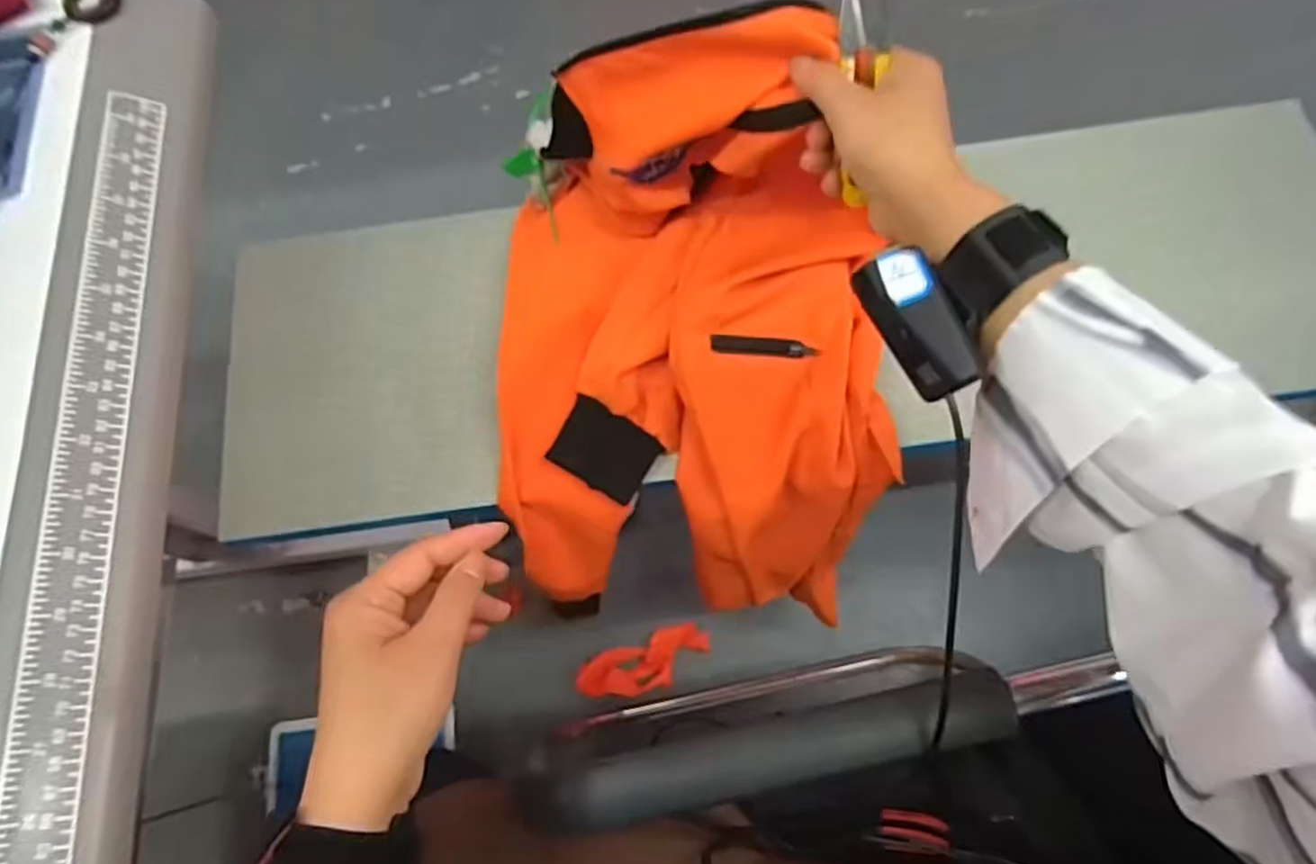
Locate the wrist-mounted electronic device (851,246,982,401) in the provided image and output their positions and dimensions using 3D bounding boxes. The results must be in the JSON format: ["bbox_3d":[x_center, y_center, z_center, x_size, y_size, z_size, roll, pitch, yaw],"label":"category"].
[{"bbox_3d":[0.121,-0.051,0.334,0.031,0.019,0.070,-29,85,-7],"label":"wrist-mounted electronic device"}]

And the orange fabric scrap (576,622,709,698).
[{"bbox_3d":[-0.018,0.311,0.964,0.177,0.026,0.066,-21,72,-4],"label":"orange fabric scrap"}]

